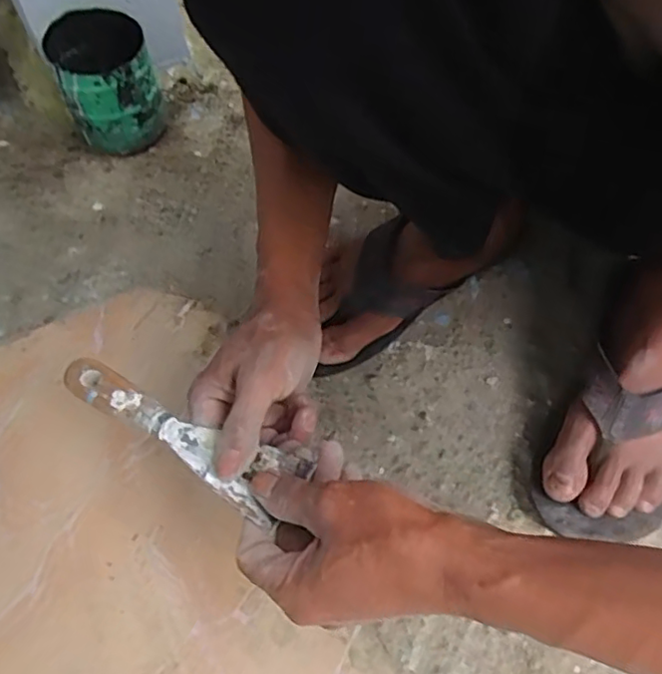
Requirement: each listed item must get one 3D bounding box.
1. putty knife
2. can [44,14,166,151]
[{"bbox_3d":[-0.095,0.054,0.376,0.164,0.010,0.040,27,62,17],"label":"putty knife"},{"bbox_3d":[-0.232,-0.263,0.645,0.090,0.130,0.086,0,59,0],"label":"can"}]

